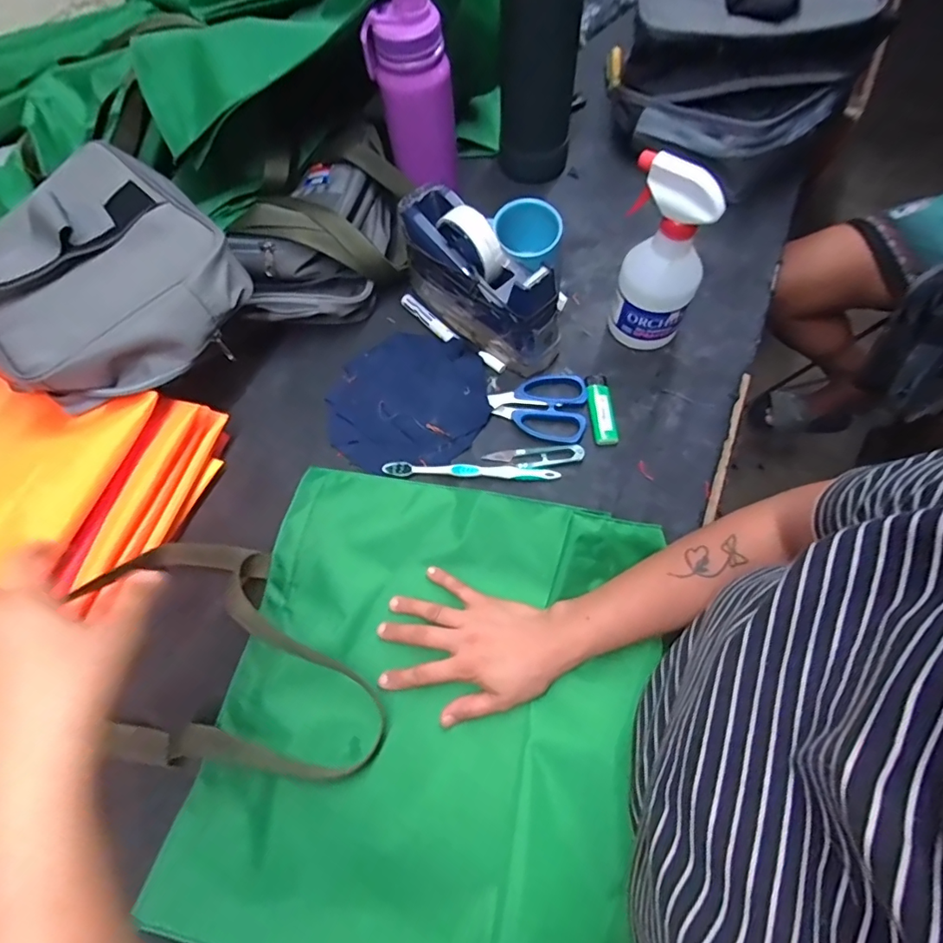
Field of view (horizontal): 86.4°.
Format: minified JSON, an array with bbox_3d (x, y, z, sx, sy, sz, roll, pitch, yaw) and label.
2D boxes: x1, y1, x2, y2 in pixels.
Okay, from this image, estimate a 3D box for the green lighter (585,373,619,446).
[{"bbox_3d":[0.137,-0.068,0.534,0.024,0.009,0.084,-5,67,1],"label":"green lighter"}]

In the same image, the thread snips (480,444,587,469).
[{"bbox_3d":[0.065,-0.014,0.518,0.101,0.004,0.023,-3,67,2],"label":"thread snips"}]

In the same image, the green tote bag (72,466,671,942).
[{"bbox_3d":[-0.069,0.185,0.429,0.425,0.063,0.369,12,68,8],"label":"green tote bag"}]

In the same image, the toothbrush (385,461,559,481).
[{"bbox_3d":[-0.001,0.000,0.513,0.179,0.009,0.017,3,67,5],"label":"toothbrush"}]

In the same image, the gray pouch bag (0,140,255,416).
[{"bbox_3d":[-0.360,-0.190,0.476,0.258,0.072,0.223,38,74,17],"label":"gray pouch bag"}]

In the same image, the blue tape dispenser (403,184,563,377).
[{"bbox_3d":[0.007,-0.205,0.540,0.066,0.117,0.199,-42,71,-14],"label":"blue tape dispenser"}]

